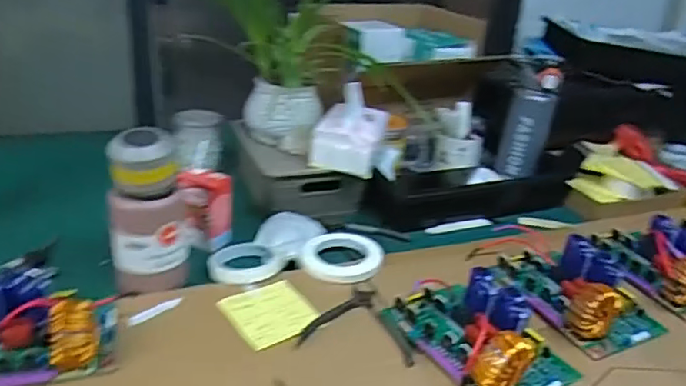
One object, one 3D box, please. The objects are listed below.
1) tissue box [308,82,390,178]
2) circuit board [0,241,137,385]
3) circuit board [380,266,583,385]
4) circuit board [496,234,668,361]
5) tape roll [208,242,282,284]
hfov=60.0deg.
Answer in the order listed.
[{"bbox_3d":[0.013,-0.103,0.945,0.099,0.106,0.118,10,27,11],"label":"tissue box"},{"bbox_3d":[-0.342,0.137,0.623,0.193,0.057,0.124,-4,30,-19],"label":"circuit board"},{"bbox_3d":[0.162,0.153,0.684,0.138,0.064,0.192,-13,34,-32],"label":"circuit board"},{"bbox_3d":[0.312,0.118,0.782,0.133,0.059,0.191,-9,32,-27],"label":"circuit board"},{"bbox_3d":[-0.136,0.093,0.819,0.096,0.015,0.096,5,28,-3],"label":"tape roll"}]

